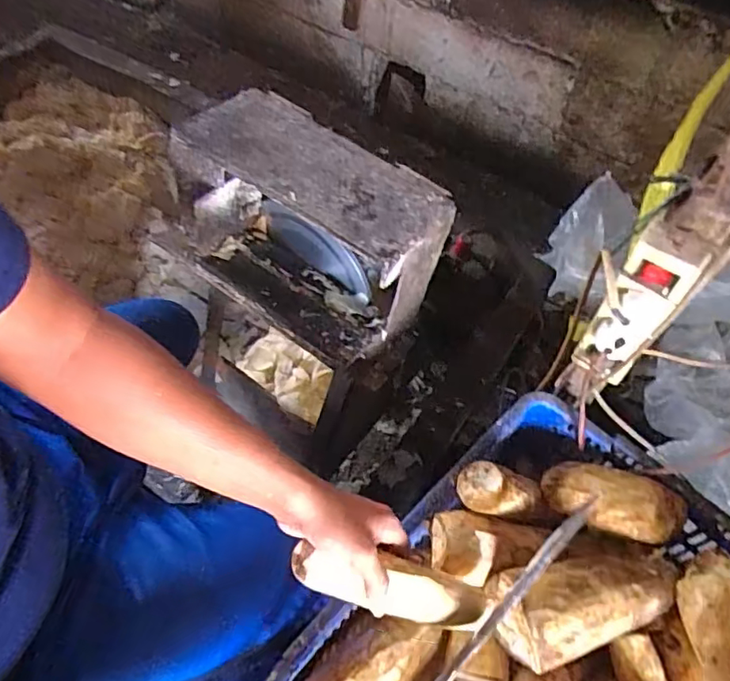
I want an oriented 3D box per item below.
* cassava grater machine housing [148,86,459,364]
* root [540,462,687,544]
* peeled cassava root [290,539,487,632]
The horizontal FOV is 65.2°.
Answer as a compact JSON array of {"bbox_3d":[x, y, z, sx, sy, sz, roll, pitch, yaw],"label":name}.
[{"bbox_3d":[-0.090,-0.145,0.771,0.338,0.200,0.229,32,60,15],"label":"cassava grater machine housing"},{"bbox_3d":[0.285,0.187,0.668,0.156,0.051,0.079,15,61,29],"label":"root"},{"bbox_3d":[0.025,0.227,0.522,0.189,0.040,0.044,17,50,-10],"label":"peeled cassava root"}]

